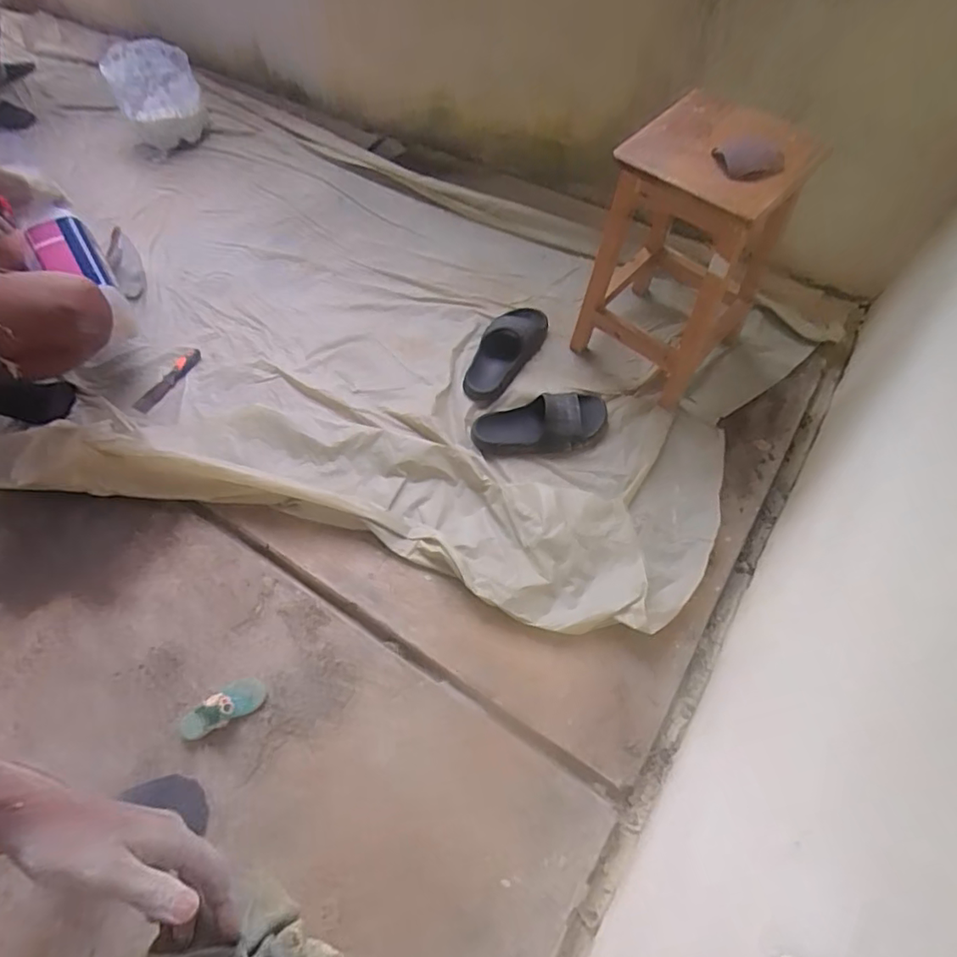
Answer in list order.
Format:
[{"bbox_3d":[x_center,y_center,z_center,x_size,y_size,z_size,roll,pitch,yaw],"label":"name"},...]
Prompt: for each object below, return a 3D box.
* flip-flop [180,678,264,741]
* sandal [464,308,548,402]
[{"bbox_3d":[-0.464,0.405,1.002,0.154,0.056,0.060,-24,62,-11],"label":"flip-flop"},{"bbox_3d":[0.059,-0.311,1.394,0.119,0.061,0.290,31,66,18],"label":"sandal"}]

